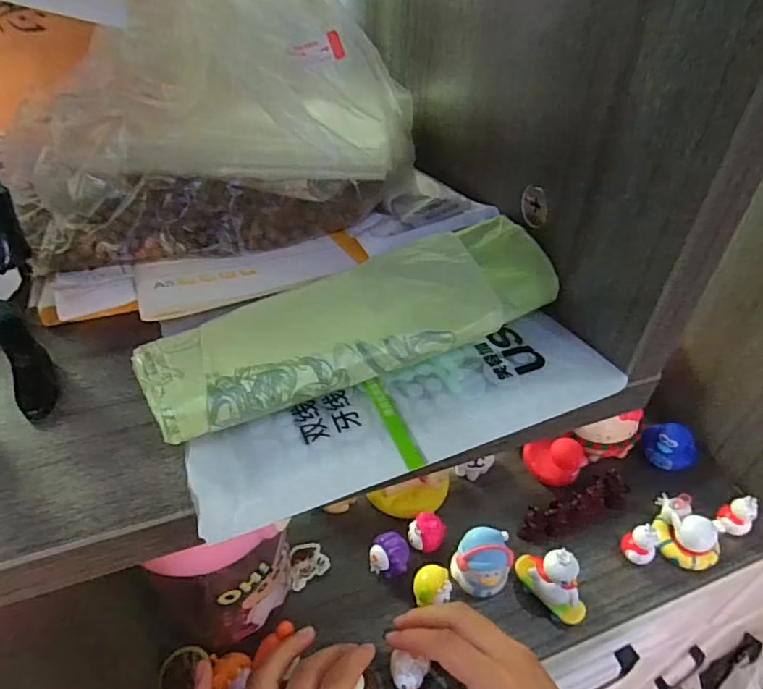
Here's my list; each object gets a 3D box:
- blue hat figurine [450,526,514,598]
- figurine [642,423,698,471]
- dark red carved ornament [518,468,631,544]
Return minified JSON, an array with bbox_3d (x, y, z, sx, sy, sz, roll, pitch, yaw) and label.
[{"bbox_3d":[0.074,0.159,0.385,0.038,0.038,0.033,22,45,21],"label":"blue hat figurine"},{"bbox_3d":[0.265,0.090,0.483,0.045,0.034,0.038,30,48,28],"label":"figurine"},{"bbox_3d":[0.162,0.135,0.440,0.102,0.026,0.021,-16,44,-20],"label":"dark red carved ornament"}]

